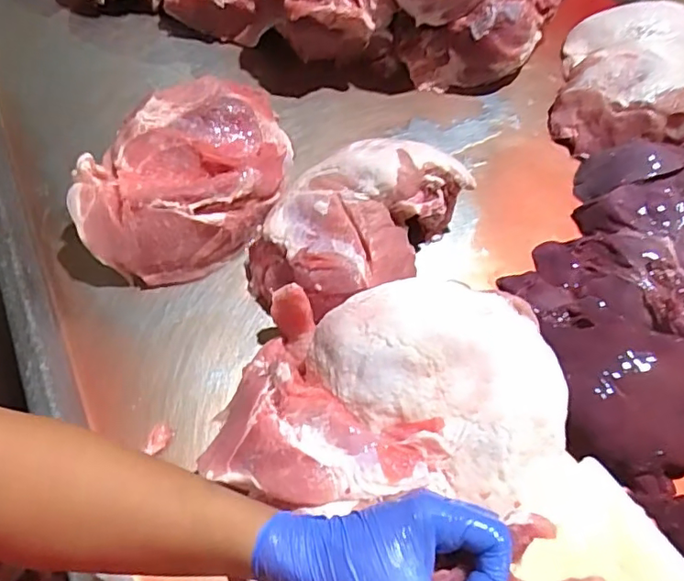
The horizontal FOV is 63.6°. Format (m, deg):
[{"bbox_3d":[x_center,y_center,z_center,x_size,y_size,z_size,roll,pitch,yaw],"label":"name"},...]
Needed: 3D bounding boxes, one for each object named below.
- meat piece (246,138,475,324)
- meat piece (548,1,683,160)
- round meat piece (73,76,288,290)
[{"bbox_3d":[0.016,-0.081,0.637,0.164,0.118,0.239,31,60,17],"label":"meat piece"},{"bbox_3d":[0.437,-0.312,0.819,0.205,0.103,0.287,17,57,9],"label":"meat piece"},{"bbox_3d":[-0.186,-0.145,0.700,0.219,0.084,0.293,8,56,4],"label":"round meat piece"}]

